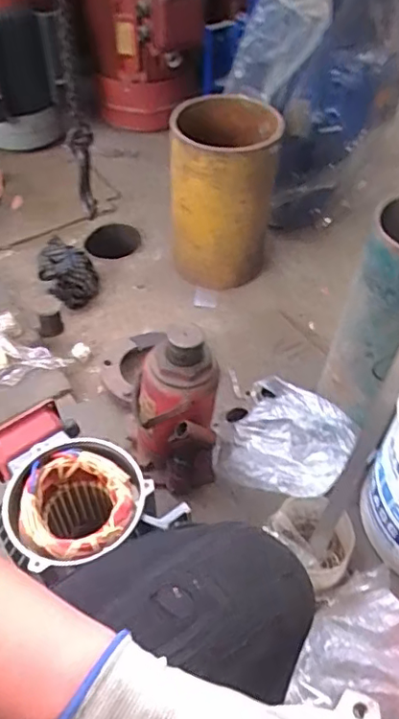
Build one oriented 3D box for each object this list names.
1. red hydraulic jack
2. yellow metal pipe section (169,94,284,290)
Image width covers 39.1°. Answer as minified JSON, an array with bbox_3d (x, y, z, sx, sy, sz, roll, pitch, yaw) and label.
[{"bbox_3d":[-0.040,0.082,0.888,0.136,0.280,0.152,-4,50,-4],"label":"red hydraulic jack"},{"bbox_3d":[0.049,-0.357,1.230,0.211,0.335,0.223,2,50,0],"label":"yellow metal pipe section"}]

